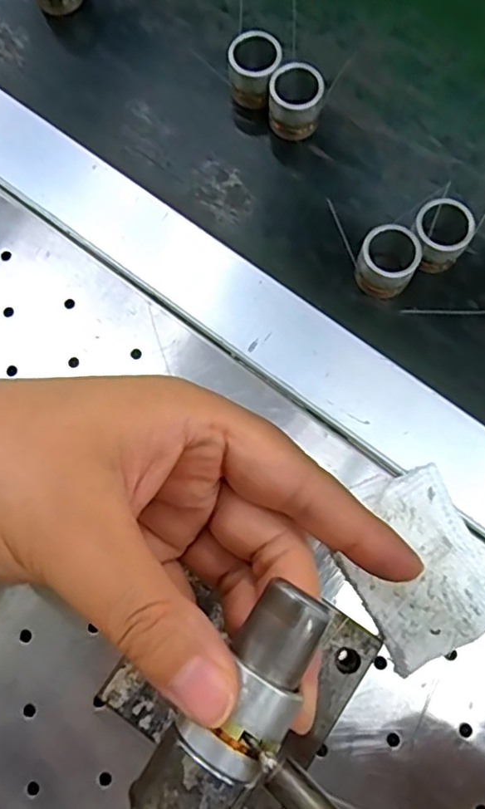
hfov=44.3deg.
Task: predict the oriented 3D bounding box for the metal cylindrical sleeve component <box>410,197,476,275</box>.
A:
[{"bbox_3d":[0.087,-0.074,0.266,0.024,0.025,0.024,0,76,0],"label":"metal cylindrical sleeve component"}]

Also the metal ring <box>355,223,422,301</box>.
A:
[{"bbox_3d":[0.064,-0.062,0.264,0.025,0.026,0.024,0,76,0],"label":"metal ring"}]

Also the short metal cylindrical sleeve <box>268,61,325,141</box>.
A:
[{"bbox_3d":[0.025,-0.146,0.286,0.024,0.023,0.023,0,76,0],"label":"short metal cylindrical sleeve"}]

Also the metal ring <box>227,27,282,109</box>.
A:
[{"bbox_3d":[0.006,-0.163,0.291,0.024,0.024,0.025,0,76,0],"label":"metal ring"}]

